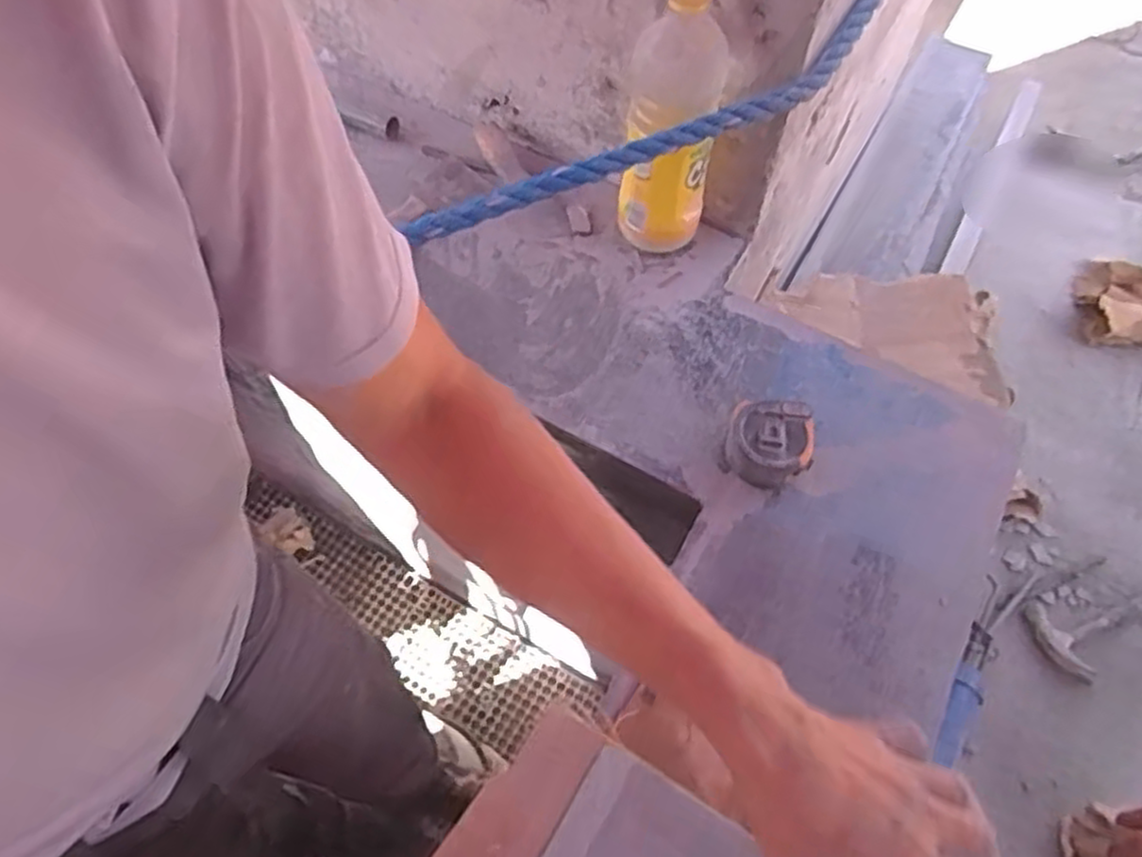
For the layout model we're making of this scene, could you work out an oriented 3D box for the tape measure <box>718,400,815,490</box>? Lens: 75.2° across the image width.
[{"bbox_3d":[0.166,0.012,0.626,0.071,0.039,0.068,12,59,6],"label":"tape measure"}]

